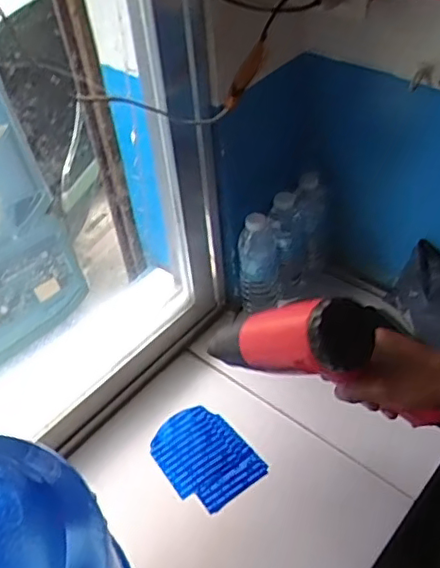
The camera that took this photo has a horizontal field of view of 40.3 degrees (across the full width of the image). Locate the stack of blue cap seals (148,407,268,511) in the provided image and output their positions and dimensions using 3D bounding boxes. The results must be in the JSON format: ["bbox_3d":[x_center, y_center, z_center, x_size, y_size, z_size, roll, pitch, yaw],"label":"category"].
[{"bbox_3d":[-0.023,0.245,0.856,0.113,0.011,0.154,-30,50,-22],"label":"stack of blue cap seals"}]

